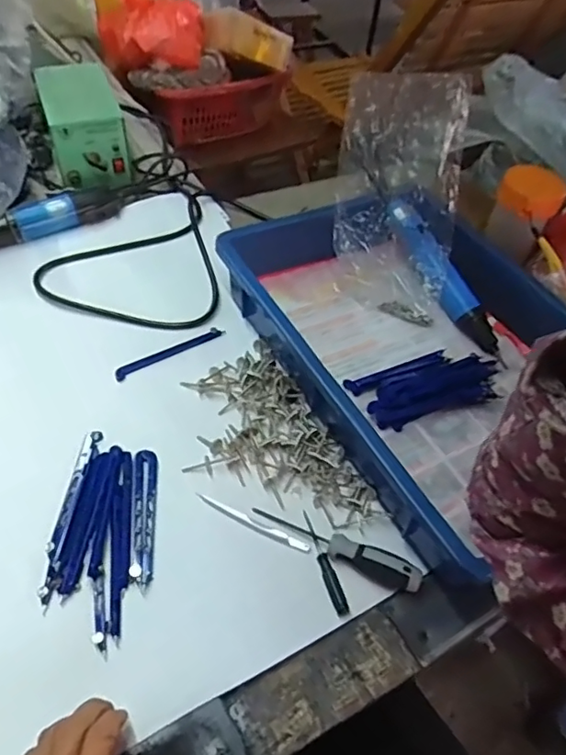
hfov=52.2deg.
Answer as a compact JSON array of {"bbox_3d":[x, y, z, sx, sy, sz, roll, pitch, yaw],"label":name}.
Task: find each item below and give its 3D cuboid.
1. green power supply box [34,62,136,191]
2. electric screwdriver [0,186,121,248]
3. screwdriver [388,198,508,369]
[{"bbox_3d":[-0.259,-0.331,0.760,0.095,0.094,0.130,-14,53,-18],"label":"green power supply box"},{"bbox_3d":[-0.288,-0.193,0.686,0.187,0.030,0.032,-23,56,-24],"label":"electric screwdriver"},{"bbox_3d":[0.188,-0.113,0.667,0.033,0.026,0.222,-24,77,-21],"label":"screwdriver"}]

